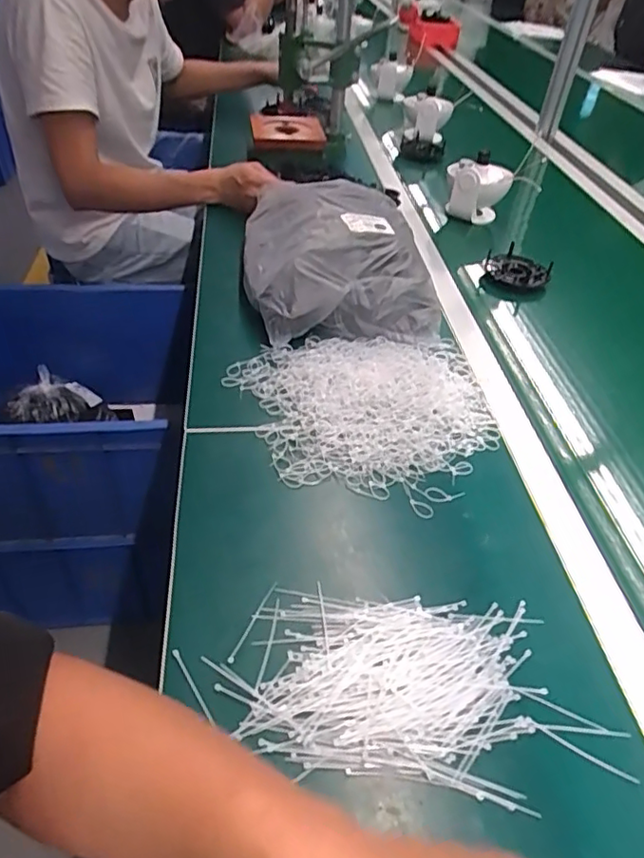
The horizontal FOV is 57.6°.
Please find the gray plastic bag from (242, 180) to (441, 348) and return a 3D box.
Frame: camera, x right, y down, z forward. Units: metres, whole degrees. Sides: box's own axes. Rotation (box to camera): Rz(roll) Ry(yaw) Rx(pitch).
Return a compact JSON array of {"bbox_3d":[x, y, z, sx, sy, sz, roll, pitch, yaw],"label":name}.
[{"bbox_3d":[0.016,-0.250,0.849,0.254,0.094,0.343,-2,43,-7],"label":"gray plastic bag"}]

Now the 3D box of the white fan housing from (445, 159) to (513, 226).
[{"bbox_3d":[0.285,-0.441,1.081,0.115,0.094,0.073,15,43,12],"label":"white fan housing"}]

